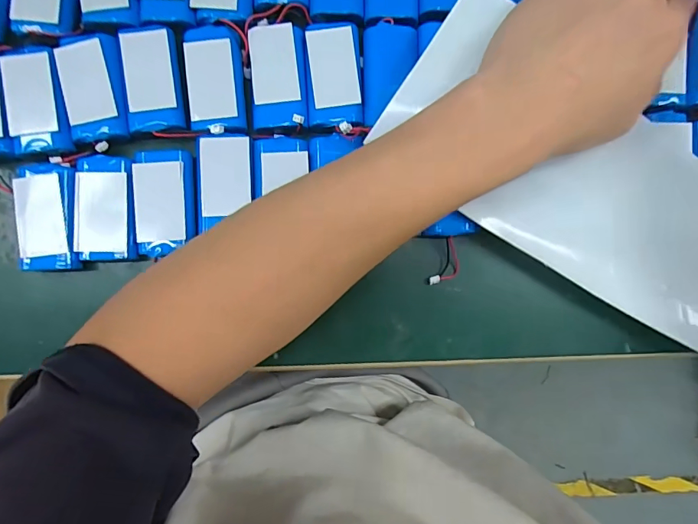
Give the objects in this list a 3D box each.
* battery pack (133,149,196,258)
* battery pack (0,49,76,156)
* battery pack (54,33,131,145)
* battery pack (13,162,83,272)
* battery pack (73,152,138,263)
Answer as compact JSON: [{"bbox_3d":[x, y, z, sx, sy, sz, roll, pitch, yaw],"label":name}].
[{"bbox_3d":[-0.120,-0.040,0.284,0.035,0.010,0.065,-3,87,-2],"label":"battery pack"},{"bbox_3d":[-0.198,-0.102,0.279,0.035,0.006,0.064,-5,87,-2],"label":"battery pack"},{"bbox_3d":[-0.164,-0.112,0.279,0.037,0.007,0.066,-10,87,-3],"label":"battery pack"},{"bbox_3d":[-0.193,-0.029,0.280,0.033,0.012,0.068,-4,87,-2],"label":"battery pack"},{"bbox_3d":[-0.157,-0.035,0.285,0.038,0.008,0.068,0,87,-2],"label":"battery pack"}]

